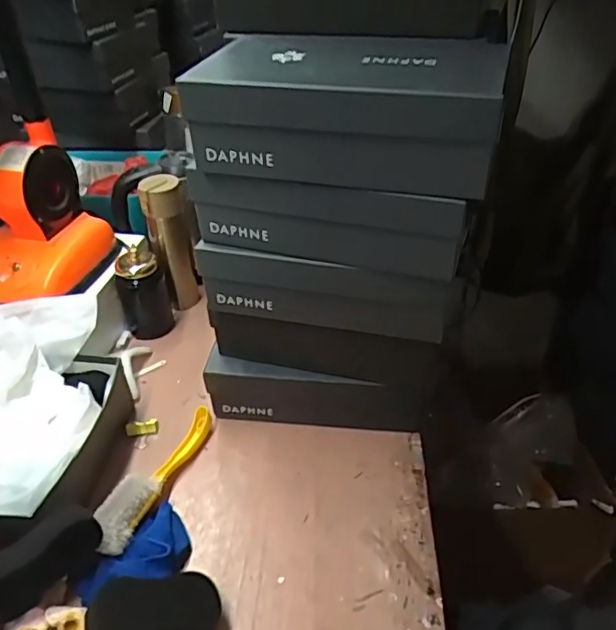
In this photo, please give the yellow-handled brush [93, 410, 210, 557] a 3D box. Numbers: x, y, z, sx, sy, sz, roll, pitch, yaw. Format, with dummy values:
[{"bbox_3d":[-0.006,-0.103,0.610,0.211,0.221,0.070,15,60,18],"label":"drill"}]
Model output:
[{"bbox_3d":[-0.195,0.203,0.747,0.051,0.049,0.237,11,40,16],"label":"yellow-handled brush"}]

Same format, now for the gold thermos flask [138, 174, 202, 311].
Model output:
[{"bbox_3d":[-0.232,-0.116,0.999,0.071,0.238,0.065,-10,39,-11],"label":"gold thermos flask"}]

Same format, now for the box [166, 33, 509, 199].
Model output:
[{"bbox_3d":[0.045,-0.211,0.587,0.292,0.099,0.166,12,40,17],"label":"box"}]

